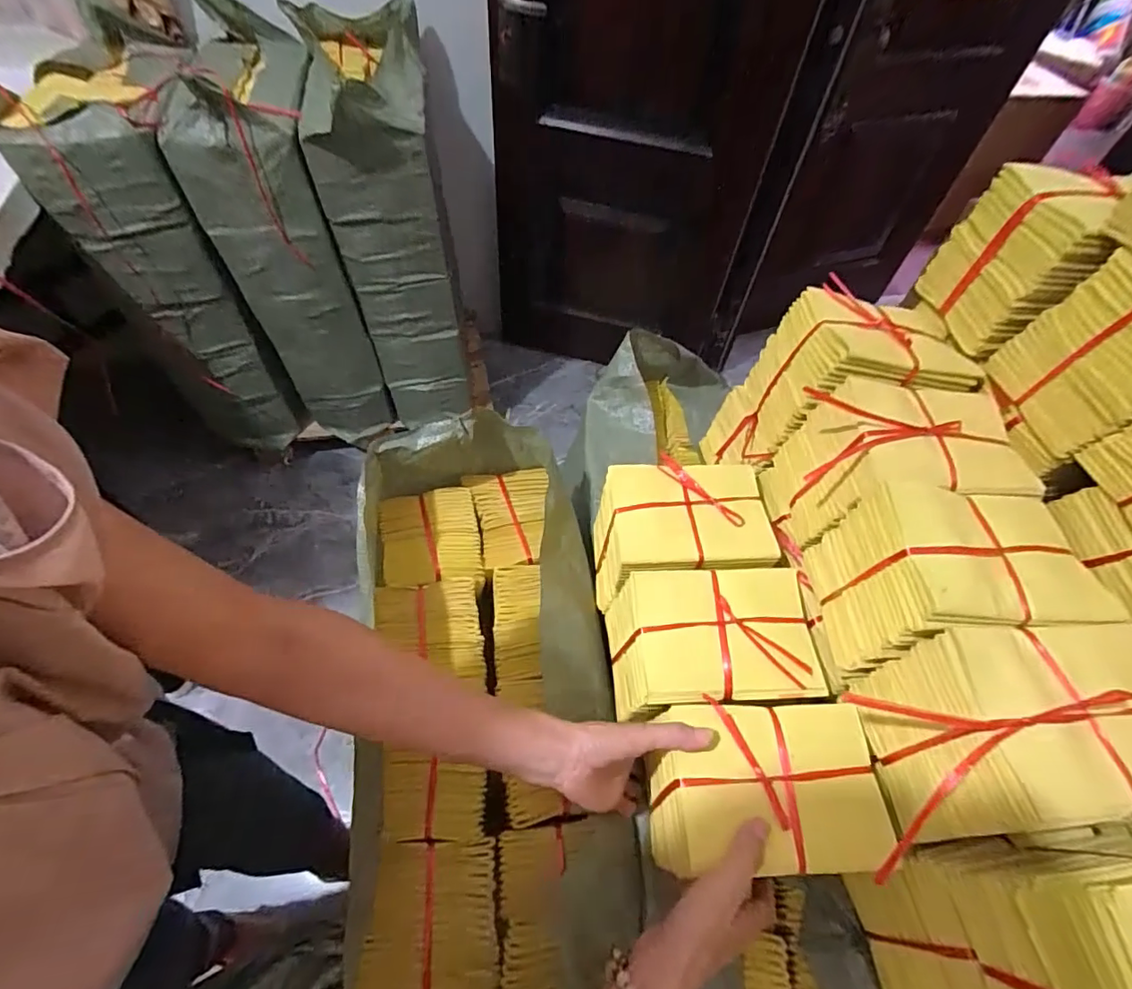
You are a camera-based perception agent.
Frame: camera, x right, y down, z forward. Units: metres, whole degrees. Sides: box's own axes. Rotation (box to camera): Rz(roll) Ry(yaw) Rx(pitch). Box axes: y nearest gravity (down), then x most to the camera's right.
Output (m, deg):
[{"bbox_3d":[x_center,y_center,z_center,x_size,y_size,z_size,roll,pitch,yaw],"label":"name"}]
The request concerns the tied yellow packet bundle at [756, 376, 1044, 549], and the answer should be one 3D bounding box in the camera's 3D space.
[{"bbox_3d":[0.322,-0.022,0.529,0.178,0.148,0.117,1,56,-4],"label":"tied yellow packet bundle"}]

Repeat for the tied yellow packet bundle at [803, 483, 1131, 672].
[{"bbox_3d":[0.330,0.071,0.453,0.168,0.113,0.118,0,56,-5],"label":"tied yellow packet bundle"}]

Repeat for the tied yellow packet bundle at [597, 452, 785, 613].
[{"bbox_3d":[0.122,0.050,0.596,0.175,0.121,0.128,-1,56,-5],"label":"tied yellow packet bundle"}]

